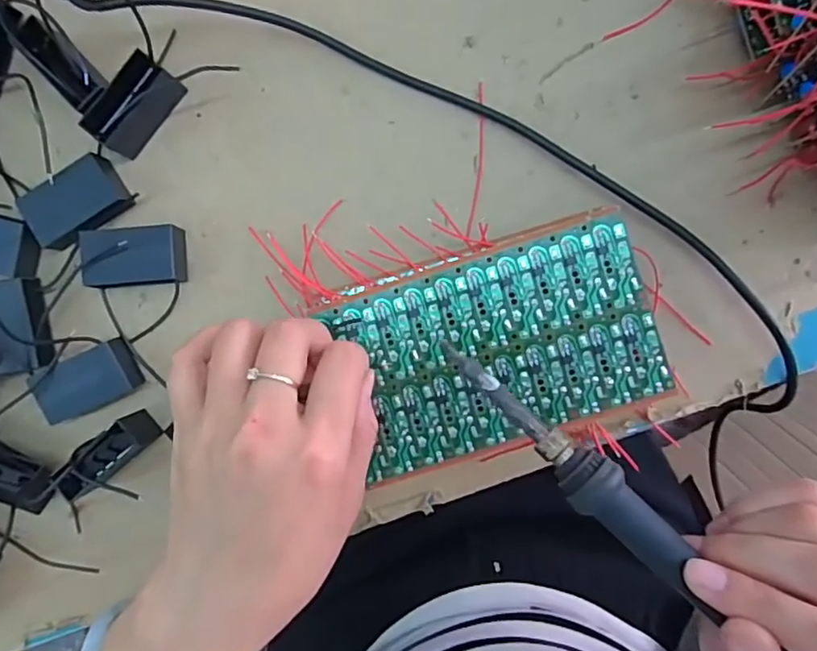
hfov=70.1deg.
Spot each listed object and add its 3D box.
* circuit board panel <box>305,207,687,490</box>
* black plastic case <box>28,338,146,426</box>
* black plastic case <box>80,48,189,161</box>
[{"bbox_3d":[0.045,0.011,0.286,0.149,0.007,0.097,-18,93,3],"label":"circuit board panel"},{"bbox_3d":[-0.167,0.029,0.307,0.050,0.019,0.029,-25,93,3],"label":"black plastic case"},{"bbox_3d":[-0.138,-0.111,0.296,0.020,0.029,0.047,42,94,-1],"label":"black plastic case"}]

